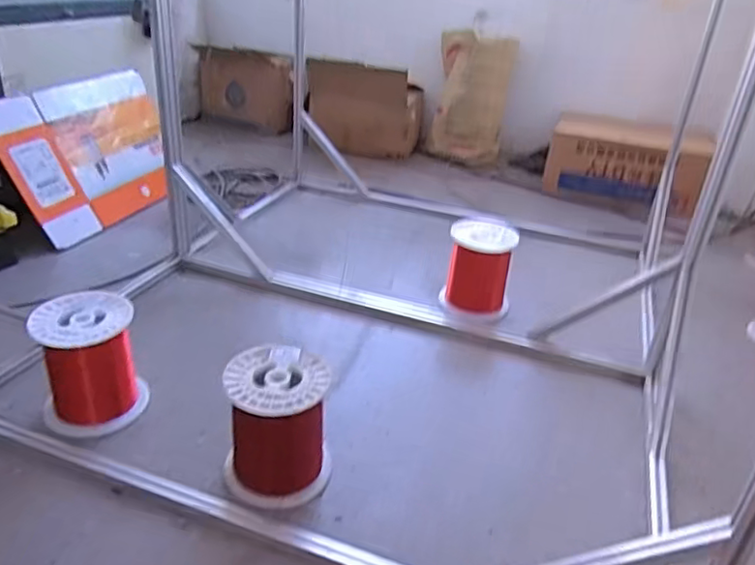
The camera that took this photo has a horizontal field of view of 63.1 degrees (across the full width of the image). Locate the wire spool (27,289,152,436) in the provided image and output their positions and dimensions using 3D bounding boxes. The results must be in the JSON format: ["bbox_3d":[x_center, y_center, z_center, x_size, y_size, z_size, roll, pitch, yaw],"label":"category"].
[{"bbox_3d":[-0.618,0.166,1.323,0.204,0.226,0.196,-10,32,-25],"label":"wire spool"}]

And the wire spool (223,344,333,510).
[{"bbox_3d":[-0.190,0.279,1.192,0.193,0.237,0.185,4,28,-2],"label":"wire spool"}]

